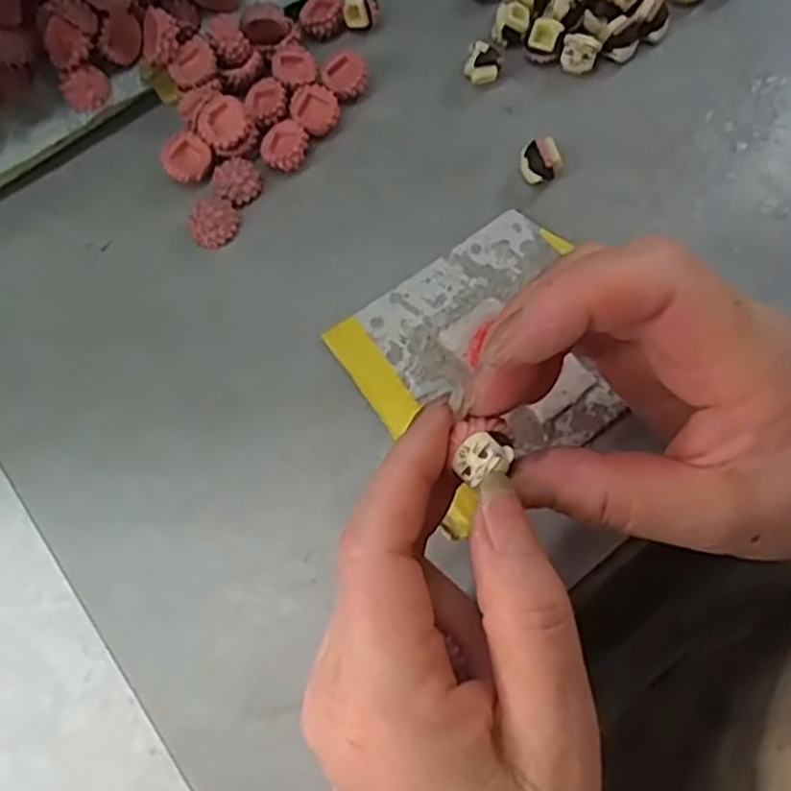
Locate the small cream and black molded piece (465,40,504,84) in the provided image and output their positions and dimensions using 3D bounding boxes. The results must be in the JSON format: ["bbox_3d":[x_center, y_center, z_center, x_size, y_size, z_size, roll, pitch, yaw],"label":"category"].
[{"bbox_3d":[0.037,-0.138,0.296,0.014,0.017,0.009,24,73,11],"label":"small cream and black molded piece"}]

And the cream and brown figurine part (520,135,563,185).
[{"bbox_3d":[0.058,-0.093,0.280,0.015,0.015,0.014,0,70,3],"label":"cream and brown figurine part"}]

